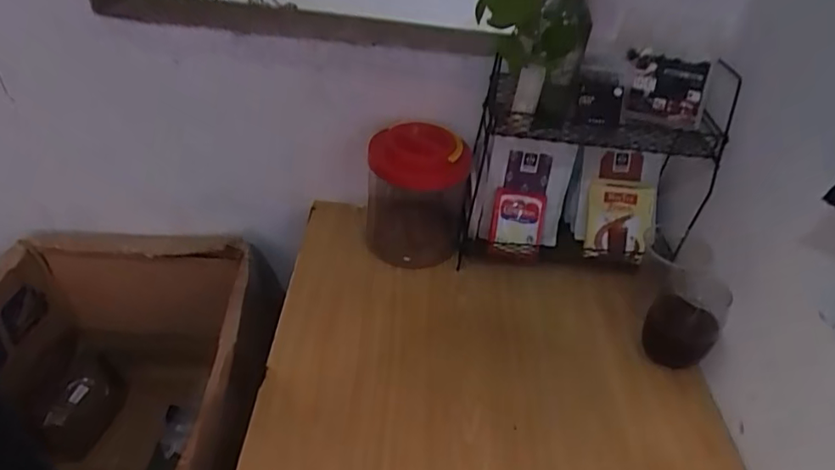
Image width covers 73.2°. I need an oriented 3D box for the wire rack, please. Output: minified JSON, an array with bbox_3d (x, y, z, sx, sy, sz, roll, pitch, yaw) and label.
[{"bbox_3d":[0.234,-0.086,0.793,0.300,0.296,0.140,9,39,2],"label":"wire rack"}]

